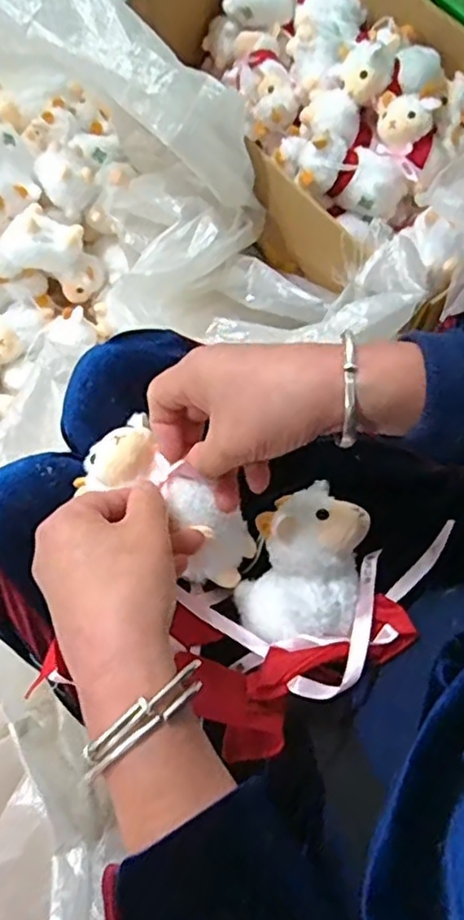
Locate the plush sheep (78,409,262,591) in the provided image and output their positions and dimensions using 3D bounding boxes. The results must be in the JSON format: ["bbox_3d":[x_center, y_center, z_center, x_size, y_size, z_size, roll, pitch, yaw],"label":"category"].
[{"bbox_3d":[-0.036,0.032,0.423,0.131,0.056,0.056,46,78,-18],"label":"plush sheep"}]

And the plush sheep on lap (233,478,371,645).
[{"bbox_3d":[0.046,0.067,0.419,0.072,0.057,0.103,13,75,4],"label":"plush sheep on lap"}]

